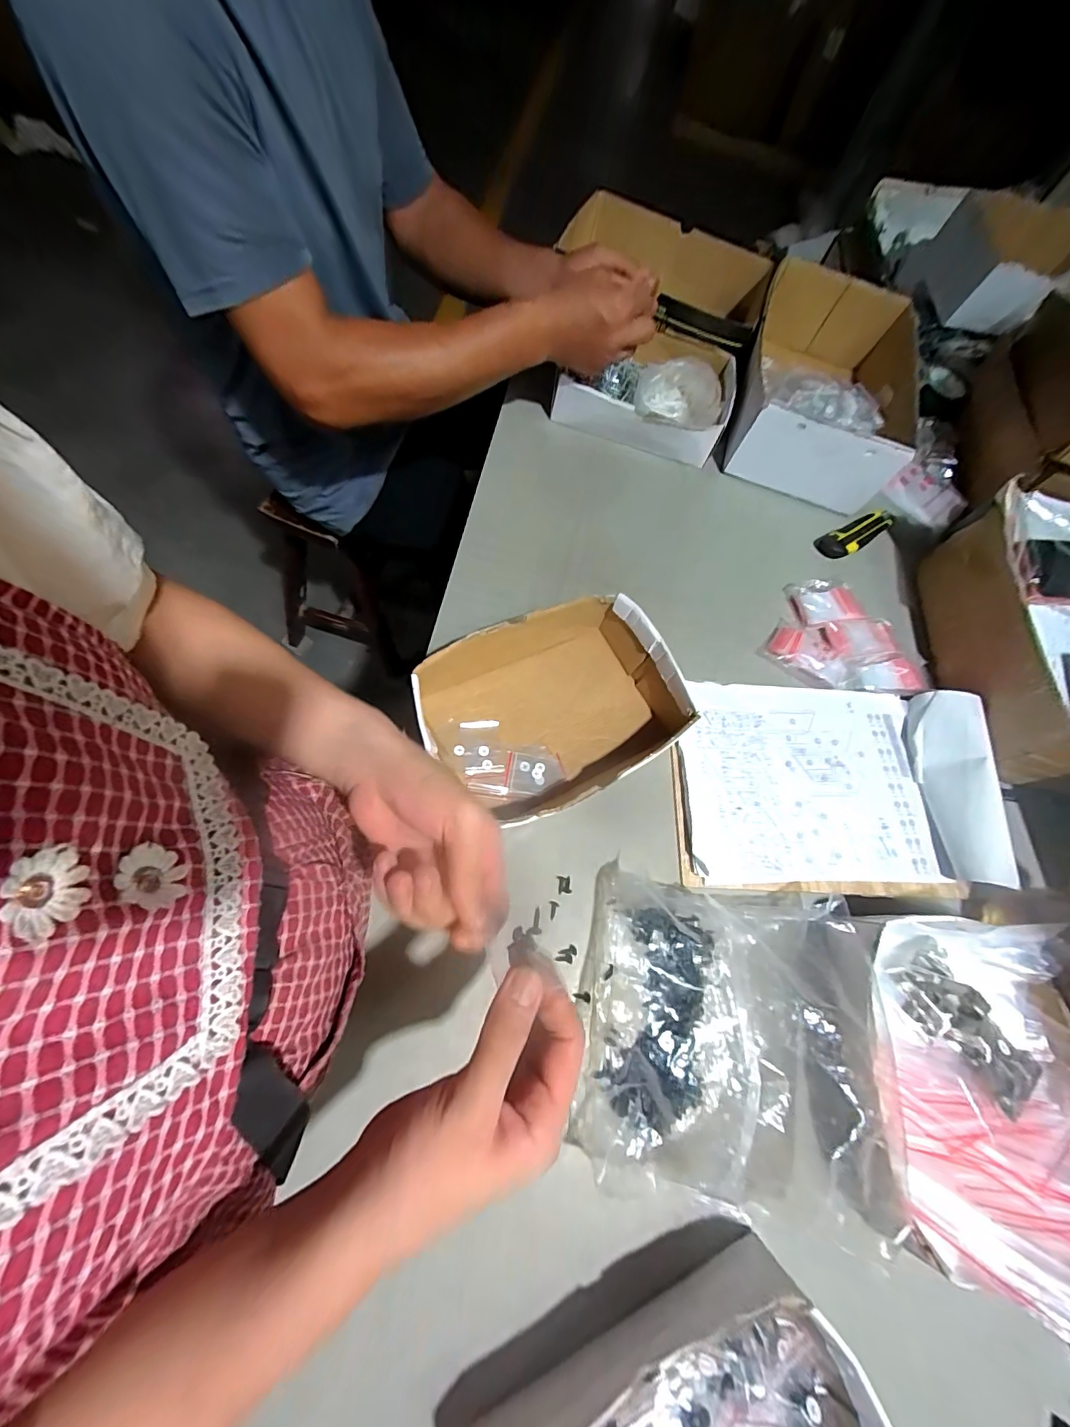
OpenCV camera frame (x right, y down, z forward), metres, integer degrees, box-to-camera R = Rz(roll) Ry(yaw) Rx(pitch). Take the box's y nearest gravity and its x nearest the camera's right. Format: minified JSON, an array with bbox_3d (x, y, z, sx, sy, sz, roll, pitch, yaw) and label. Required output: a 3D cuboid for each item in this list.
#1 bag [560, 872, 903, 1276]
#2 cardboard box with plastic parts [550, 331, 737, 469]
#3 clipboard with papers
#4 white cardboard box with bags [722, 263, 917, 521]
[{"bbox_3d":[0.157,0.250,0.372,0.222,0.097,0.228,12,67,-6],"label":"bag"},{"bbox_3d":[0.156,-0.445,0.646,0.222,0.080,0.170,24,68,2],"label":"cardboard box with plastic parts"},{"bbox_3d":[0.314,0.074,0.508,0.338,0.037,0.221,2,67,-3],"label":"clipboard with papers"},{"bbox_3d":[0.396,-0.447,0.655,0.231,0.125,0.292,20,68,0],"label":"white cardboard box with bags"}]

